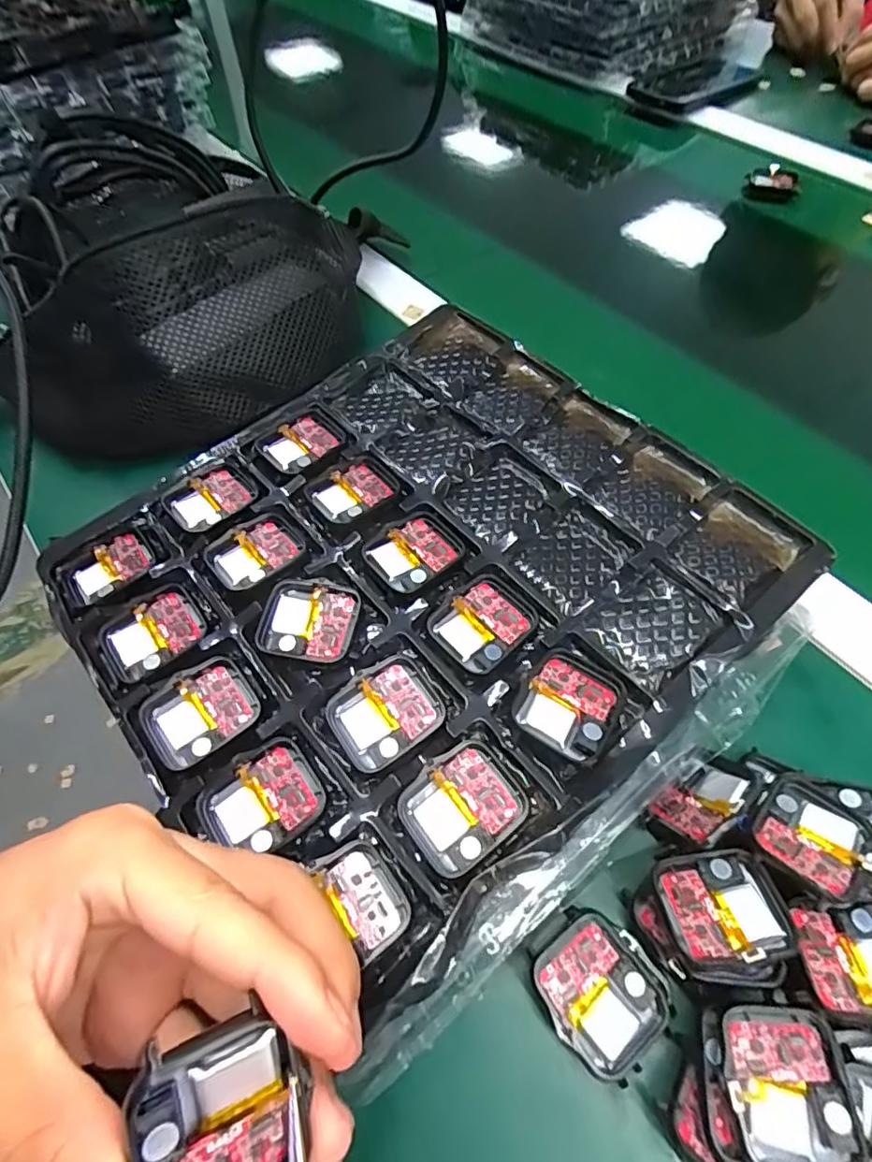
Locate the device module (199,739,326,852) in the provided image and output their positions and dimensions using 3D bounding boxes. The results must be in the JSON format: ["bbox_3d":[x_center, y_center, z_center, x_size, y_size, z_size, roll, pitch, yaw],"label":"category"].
[{"bbox_3d":[-0.065,0.084,0.212,0.042,0.006,0.035,-33,63,-17],"label":"device module"}]

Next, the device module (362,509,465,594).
[{"bbox_3d":[-0.010,-0.014,0.267,0.043,0.004,0.034,-36,64,-18],"label":"device module"}]

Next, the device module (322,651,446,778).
[{"bbox_3d":[-0.020,0.054,0.228,0.044,0.010,0.036,-30,62,-15],"label":"device module"}]

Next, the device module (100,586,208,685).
[{"bbox_3d":[-0.126,0.025,0.252,0.042,0.011,0.034,-31,62,-16],"label":"device module"}]

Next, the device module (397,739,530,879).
[{"bbox_3d":[0.010,0.085,0.211,0.042,0.010,0.036,-35,63,-18],"label":"device module"}]

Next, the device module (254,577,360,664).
[{"bbox_3d":[-0.056,0.017,0.243,0.039,0.008,0.035,9,59,8],"label":"device module"}]

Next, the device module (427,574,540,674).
[{"bbox_3d":[0.021,0.018,0.246,0.041,0.005,0.037,-39,65,-20],"label":"device module"}]

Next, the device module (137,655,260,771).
[{"bbox_3d":[-0.097,0.054,0.231,0.042,0.007,0.036,-31,62,-16],"label":"device module"}]

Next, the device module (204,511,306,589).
[{"bbox_3d":[-0.085,-0.014,0.268,0.042,0.009,0.035,-40,65,-20],"label":"device module"}]

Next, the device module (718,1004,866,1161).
[{"bbox_3d":[0.113,0.166,0.183,0.036,0.014,0.043,4,59,4],"label":"device module"}]

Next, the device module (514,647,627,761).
[{"bbox_3d":[0.053,0.049,0.223,0.035,0.009,0.041,30,64,19],"label":"device module"}]

